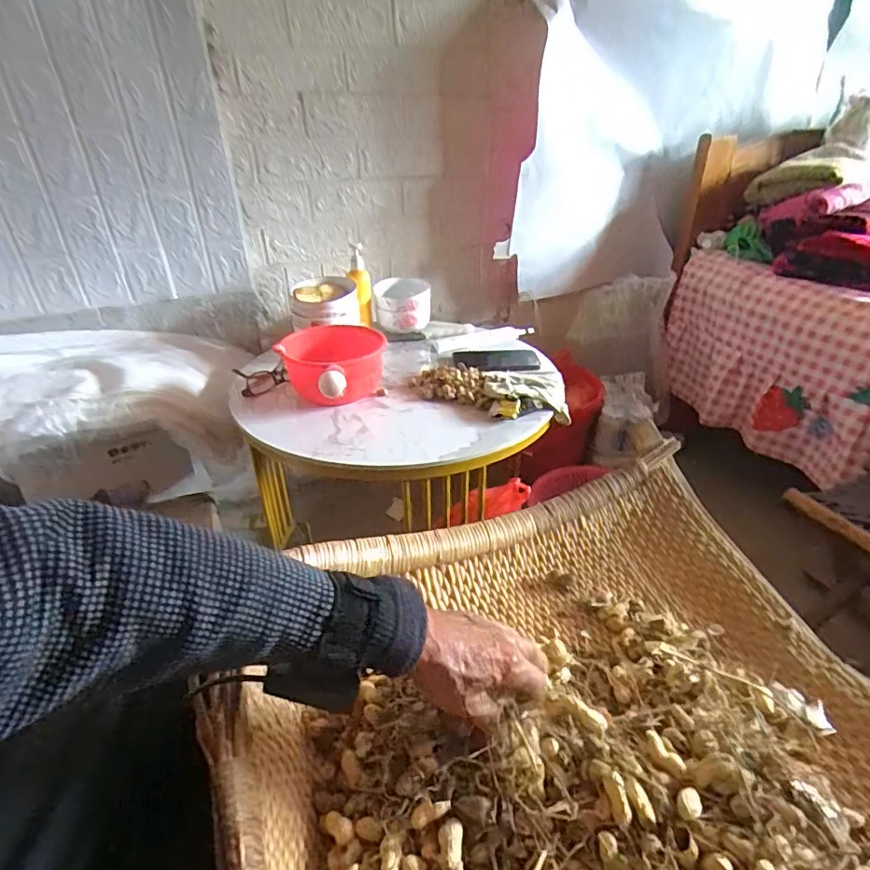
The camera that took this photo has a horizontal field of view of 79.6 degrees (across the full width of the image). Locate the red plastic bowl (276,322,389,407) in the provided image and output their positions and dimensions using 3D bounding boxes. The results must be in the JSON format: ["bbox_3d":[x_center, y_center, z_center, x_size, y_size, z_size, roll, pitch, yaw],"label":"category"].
[{"bbox_3d":[-0.173,-0.120,0.899,0.176,0.084,0.188,-1,32,1],"label":"red plastic bowl"}]

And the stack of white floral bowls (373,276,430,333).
[{"bbox_3d":[-0.072,-0.289,1.146,0.119,0.106,0.113,-5,32,-5],"label":"stack of white floral bowls"}]

